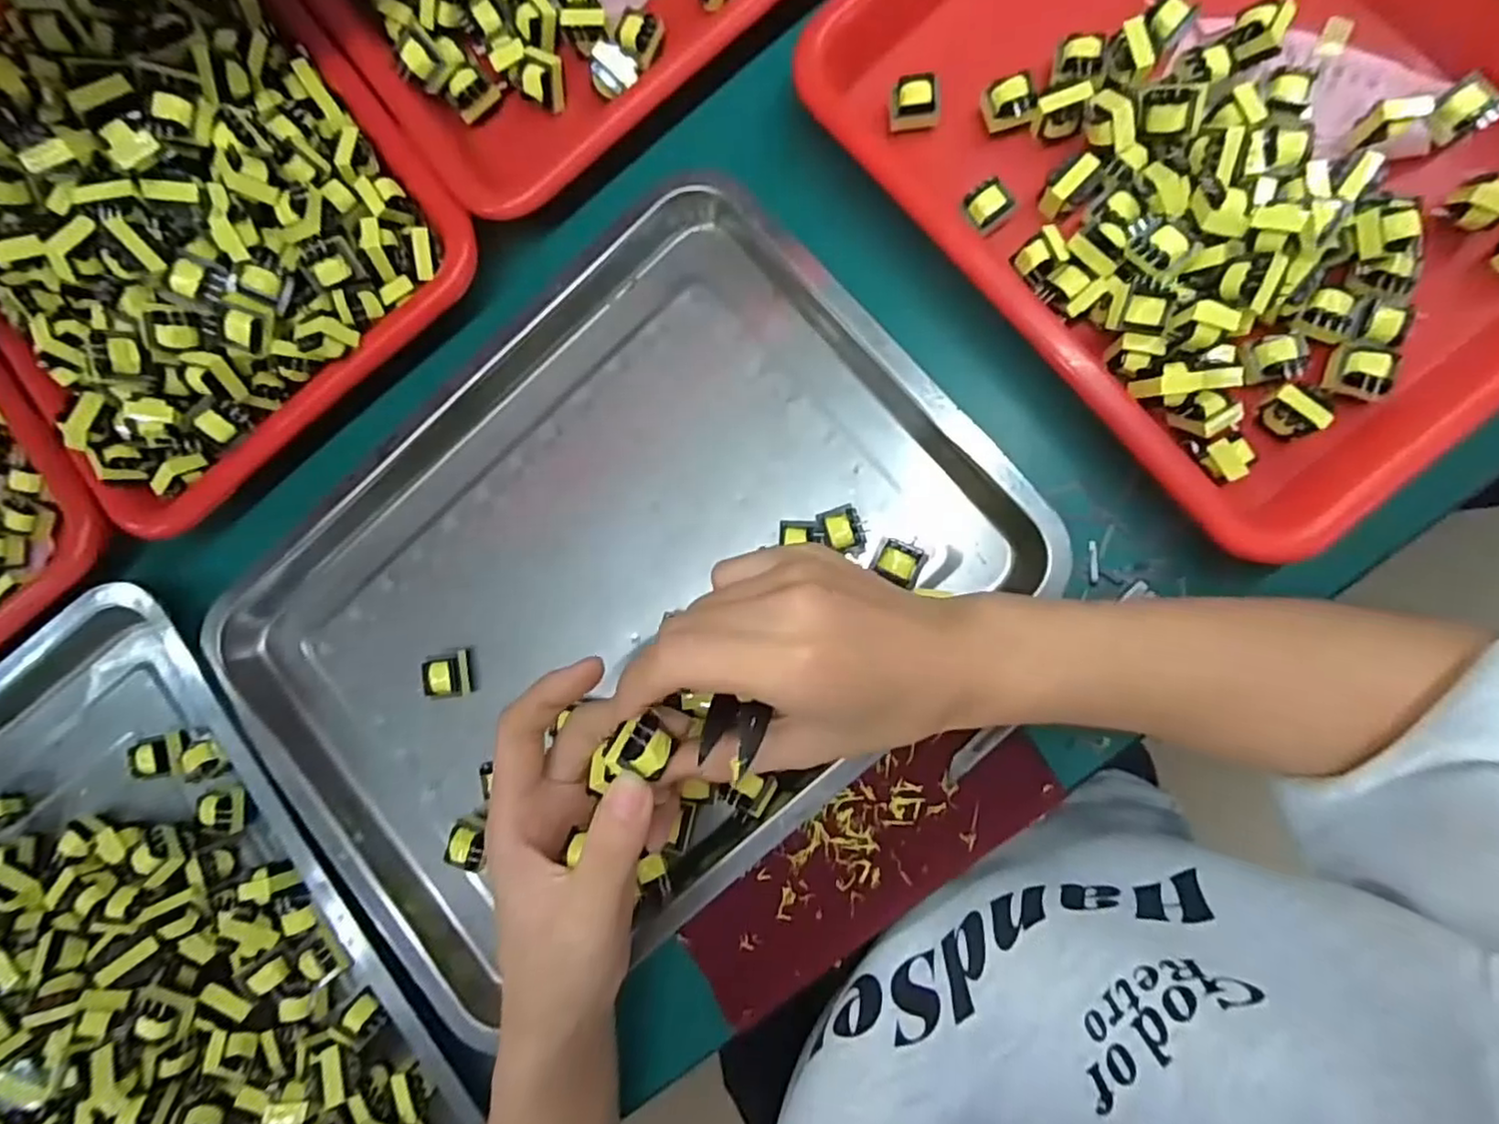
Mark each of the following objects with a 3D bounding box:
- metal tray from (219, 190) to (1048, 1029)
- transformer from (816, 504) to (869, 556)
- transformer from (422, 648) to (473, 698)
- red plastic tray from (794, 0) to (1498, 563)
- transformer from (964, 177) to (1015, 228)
[{"bbox_3d":[-0.076,0.020,0.354,0.389,0.033,0.289,-43,85,3],"label":"metal tray"},{"bbox_3d":[0.048,-0.016,0.336,0.022,0.018,0.024,-17,87,5],"label":"transformer"},{"bbox_3d":[-0.163,0.061,0.365,0.019,0.024,0.023,-4,88,6],"label":"transformer"},{"bbox_3d":[0.220,-0.199,0.322,0.257,0.054,0.344,-40,85,4],"label":"red plastic tray"},{"bbox_3d":[0.118,-0.176,0.334,0.021,0.018,0.018,-33,85,4],"label":"transformer"}]

